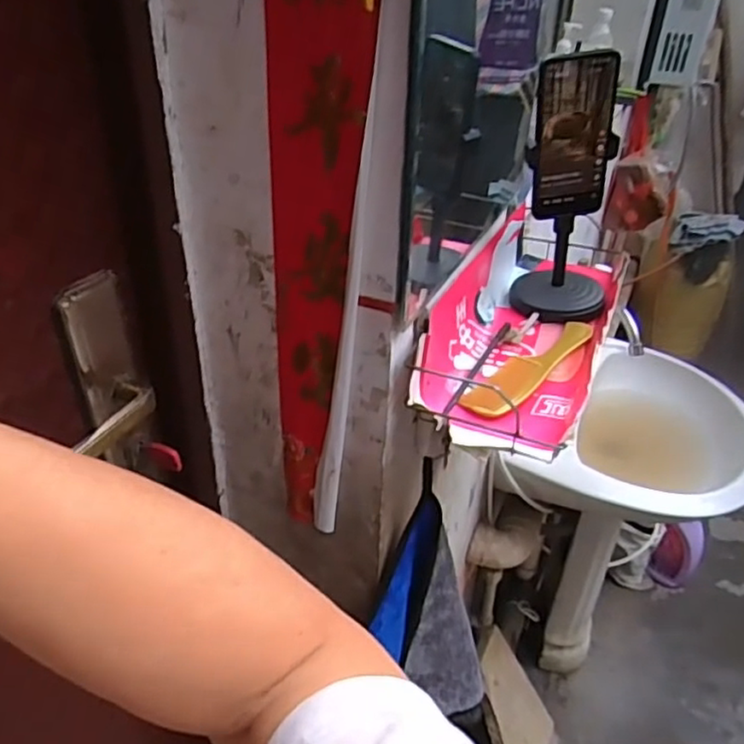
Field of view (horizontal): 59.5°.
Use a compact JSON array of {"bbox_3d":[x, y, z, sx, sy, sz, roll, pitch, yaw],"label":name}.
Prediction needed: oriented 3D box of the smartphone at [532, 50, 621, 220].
[{"bbox_3d":[0.204,-0.232,0.657,0.082,0.161,0.009,-10,40,-1],"label":"smartphone"}]

